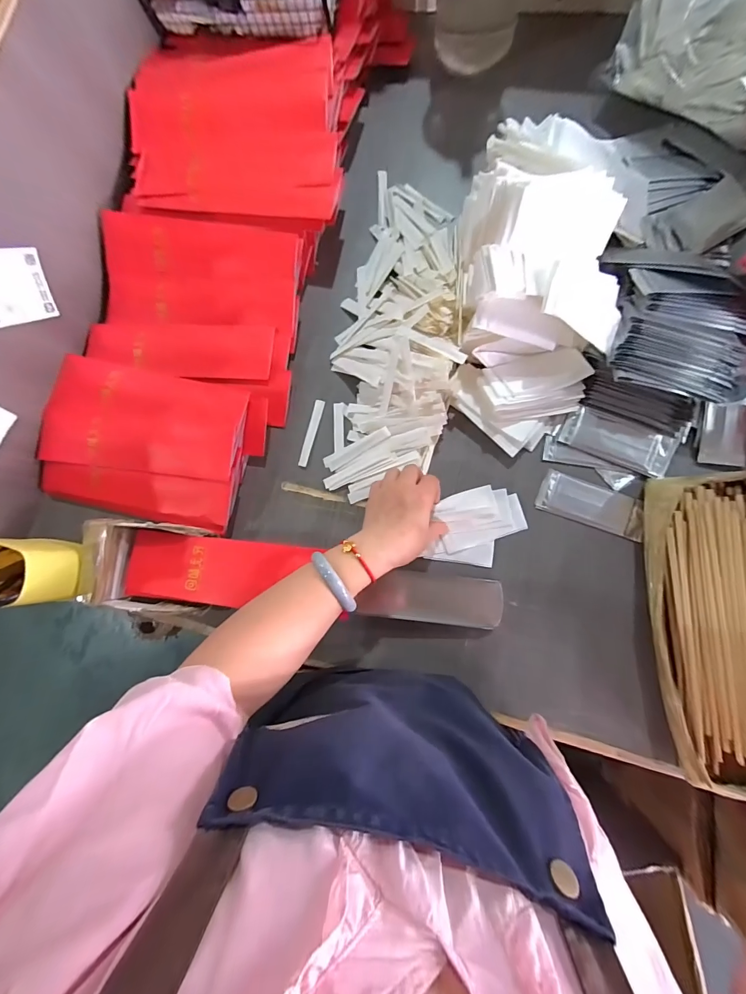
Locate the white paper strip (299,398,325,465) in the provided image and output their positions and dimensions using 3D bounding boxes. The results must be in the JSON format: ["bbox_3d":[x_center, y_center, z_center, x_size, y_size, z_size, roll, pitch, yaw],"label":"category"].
[{"bbox_3d":[-0.082,-0.085,0.491,0.013,0.004,0.091,15,85,8],"label":"white paper strip"}]

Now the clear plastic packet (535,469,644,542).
[{"bbox_3d":[0.259,0.008,0.442,0.118,0.007,0.049,19,86,9],"label":"clear plastic packet"}]

